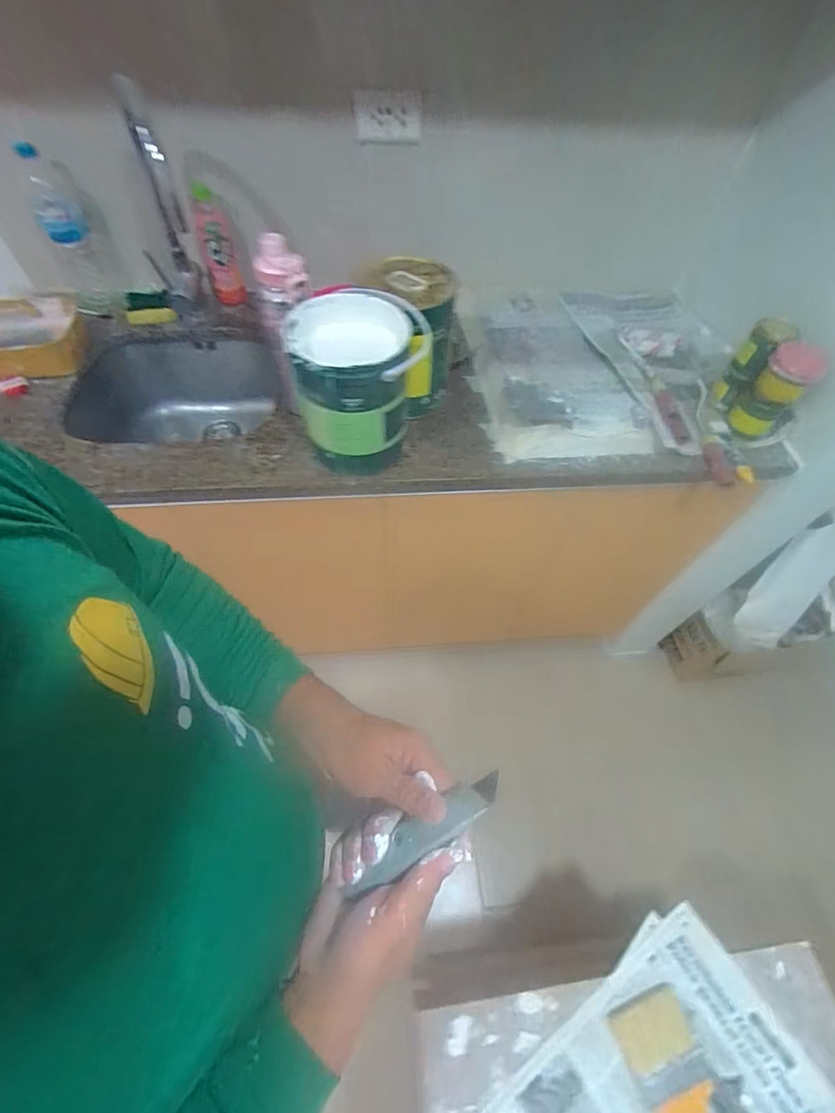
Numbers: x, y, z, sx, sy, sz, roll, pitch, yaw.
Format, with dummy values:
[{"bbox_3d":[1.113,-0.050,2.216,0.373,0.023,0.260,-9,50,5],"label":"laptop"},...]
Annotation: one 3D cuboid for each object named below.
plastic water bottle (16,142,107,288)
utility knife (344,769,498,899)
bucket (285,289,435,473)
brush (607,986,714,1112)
[{"bbox_3d":[-0.629,-0.590,0.824,0.073,0.227,0.071,-28,64,-19],"label":"plastic water bottle"},{"bbox_3d":[0.004,0.207,0.340,0.141,0.012,0.027,-41,65,9],"label":"utility knife"},{"bbox_3d":[-0.085,-0.250,0.703,0.184,0.219,0.158,-5,58,-7],"label":"bucket"},{"bbox_3d":[0.346,0.693,0.593,0.097,0.024,0.192,-19,61,-15],"label":"brush"}]

